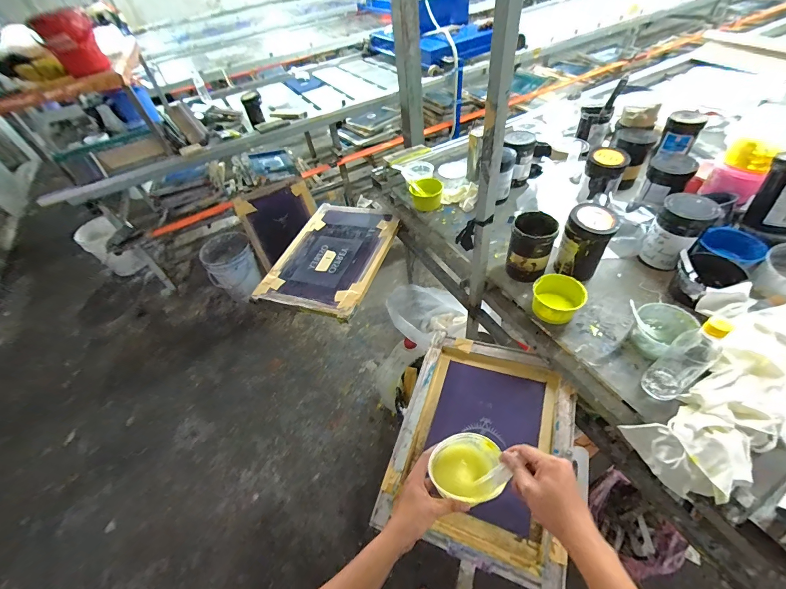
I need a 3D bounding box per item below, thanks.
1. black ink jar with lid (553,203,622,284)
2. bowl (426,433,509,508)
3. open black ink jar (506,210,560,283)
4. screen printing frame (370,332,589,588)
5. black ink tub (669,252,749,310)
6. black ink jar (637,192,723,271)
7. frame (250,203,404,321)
[{"bbox_3d":[0.493,-0.129,0.848,0.113,0.172,0.097,15,54,23],"label":"black ink jar with lid"},{"bbox_3d":[0.127,0.298,0.569,0.110,0.057,0.105,-3,43,3],"label":"bowl"},{"bbox_3d":[0.363,-0.121,0.870,0.104,0.154,0.111,-5,48,6],"label":"open black ink jar"},{"bbox_3d":[0.216,0.337,0.774,0.397,0.062,0.491,10,52,23],"label":"screen printing frame"},{"bbox_3d":[0.733,-0.038,0.787,0.126,0.073,0.113,-15,48,-3],"label":"black ink tub"},{"bbox_3d":[0.711,-0.151,0.836,0.104,0.169,0.114,-5,48,6],"label":"black ink jar"},{"bbox_3d":[-0.237,-0.157,1.272,0.417,0.034,0.549,8,52,24],"label":"frame"}]

